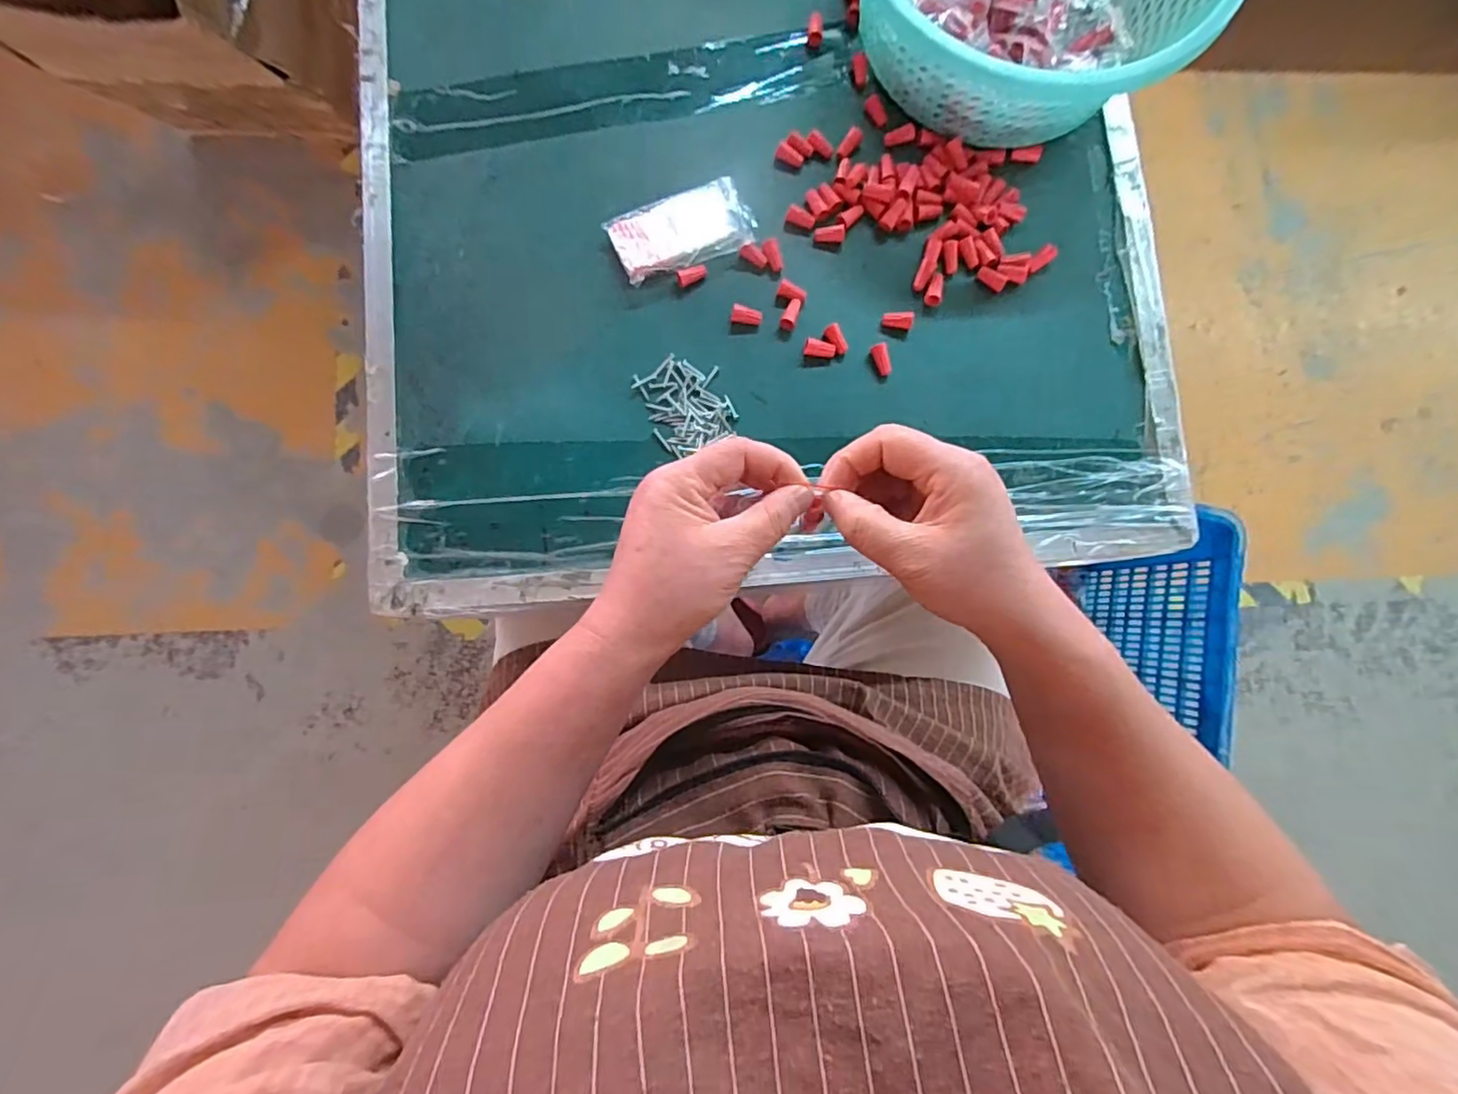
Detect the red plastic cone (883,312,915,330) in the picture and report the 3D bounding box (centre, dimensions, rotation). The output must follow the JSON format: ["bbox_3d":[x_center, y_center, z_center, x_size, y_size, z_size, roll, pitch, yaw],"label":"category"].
[{"bbox_3d":[0.129,-0.172,0.470,0.023,0.011,0.013,-1,84,-3],"label":"red plastic cone"}]

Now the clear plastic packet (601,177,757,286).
[{"bbox_3d":[-0.035,-0.238,0.466,0.102,0.008,0.054,-23,85,-5],"label":"clear plastic packet"}]

